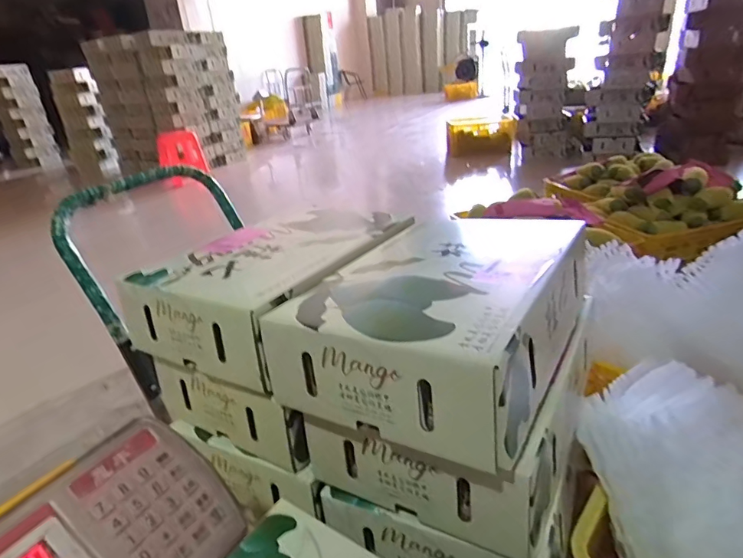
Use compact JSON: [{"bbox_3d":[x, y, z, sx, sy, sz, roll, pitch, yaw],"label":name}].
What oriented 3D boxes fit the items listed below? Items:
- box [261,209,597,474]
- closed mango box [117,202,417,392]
[{"bbox_3d":[0.118,0.019,0.629,0.290,0.119,0.449,12,30,31],"label":"box"},{"bbox_3d":[-0.145,-0.002,0.752,0.272,0.119,0.390,13,31,32],"label":"closed mango box"}]

